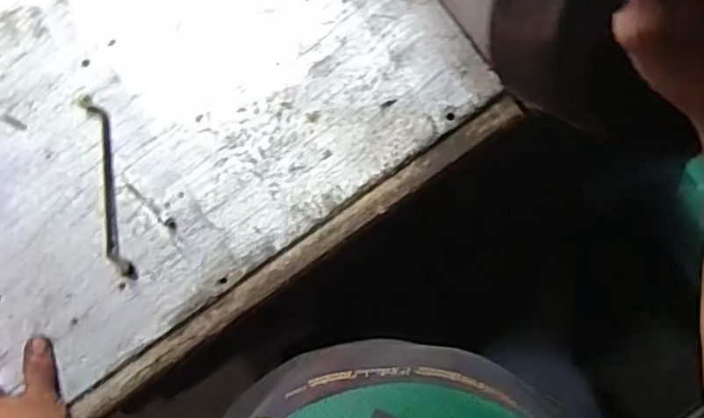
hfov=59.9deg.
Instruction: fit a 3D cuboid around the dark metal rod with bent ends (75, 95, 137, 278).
[{"bbox_3d":[-0.249,-0.025,0.621,0.027,0.007,0.195,-14,84,6],"label":"dark metal rod with bent ends"}]

